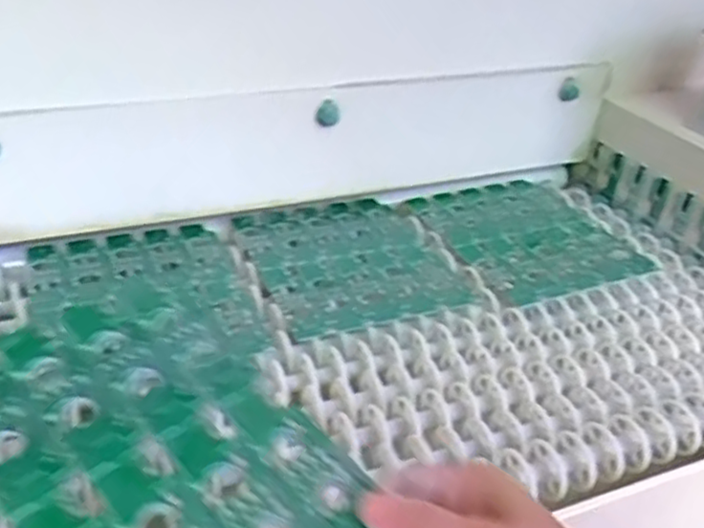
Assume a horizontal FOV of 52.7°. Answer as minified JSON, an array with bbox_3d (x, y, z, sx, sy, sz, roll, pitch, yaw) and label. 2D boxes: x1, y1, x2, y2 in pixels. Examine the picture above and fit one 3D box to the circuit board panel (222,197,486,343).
[{"bbox_3d":[-0.005,-0.008,0.673,0.175,0.008,0.210,-10,34,-20],"label":"circuit board panel"}]

